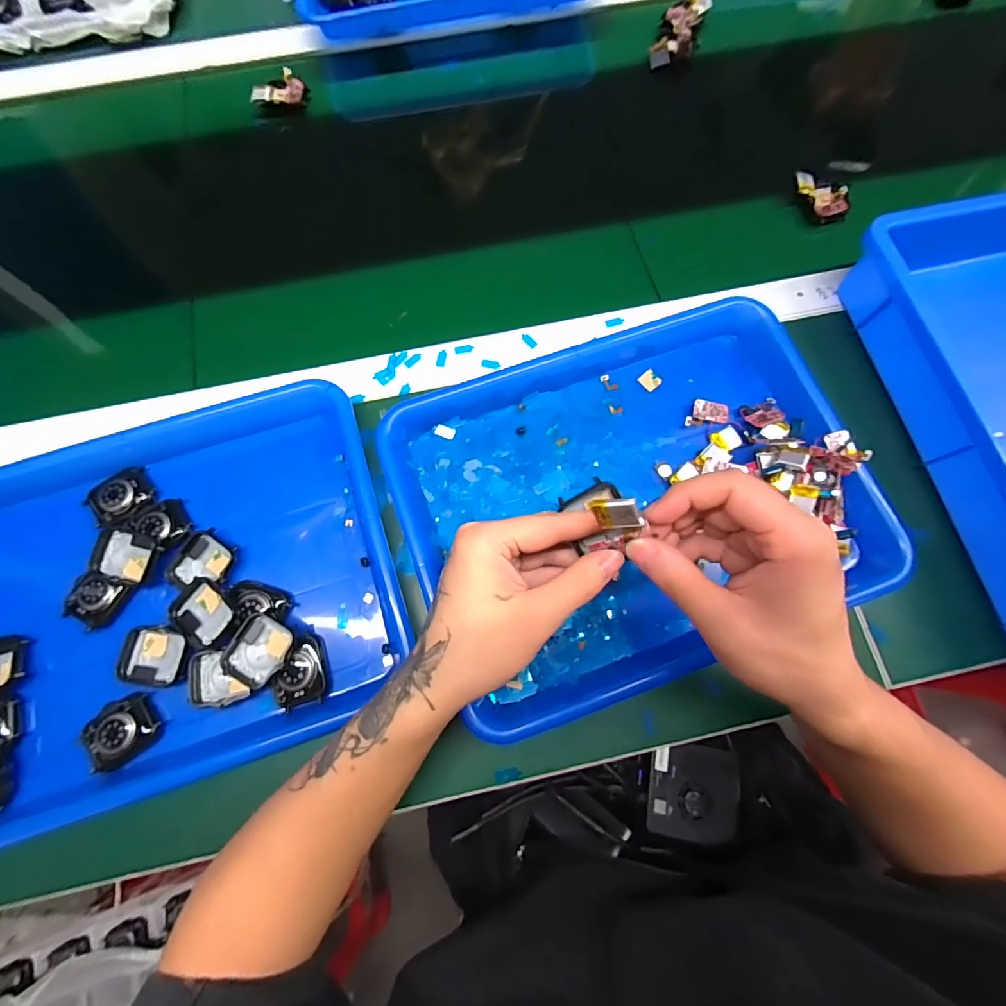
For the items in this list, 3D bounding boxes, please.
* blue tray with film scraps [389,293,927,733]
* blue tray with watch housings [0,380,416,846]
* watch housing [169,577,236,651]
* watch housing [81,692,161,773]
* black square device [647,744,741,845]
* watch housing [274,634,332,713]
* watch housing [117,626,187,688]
[{"bbox_3d":[0.093,-0.005,0.333,0.325,0.051,0.262,-18,76,-4],"label":"blue tray with film scraps"},{"bbox_3d":[-0.249,0.060,0.330,0.333,0.052,0.269,-17,76,-4],"label":"blue tray with watch housings"},{"bbox_3d":[-0.208,0.075,0.308,0.035,0.011,0.047,-38,78,-9],"label":"watch housing"},{"bbox_3d":[-0.255,0.151,0.296,0.042,0.007,0.036,-36,78,-9],"label":"watch housing"},{"bbox_3d":[0.162,0.243,0.376,0.080,0.023,0.067,11,75,3],"label":"black square device"},{"bbox_3d":[-0.139,0.116,0.306,0.034,0.010,0.043,-15,76,-4],"label":"watch housing"},{"bbox_3d":[-0.245,0.107,0.311,0.040,0.011,0.039,1,75,1],"label":"watch housing"}]

